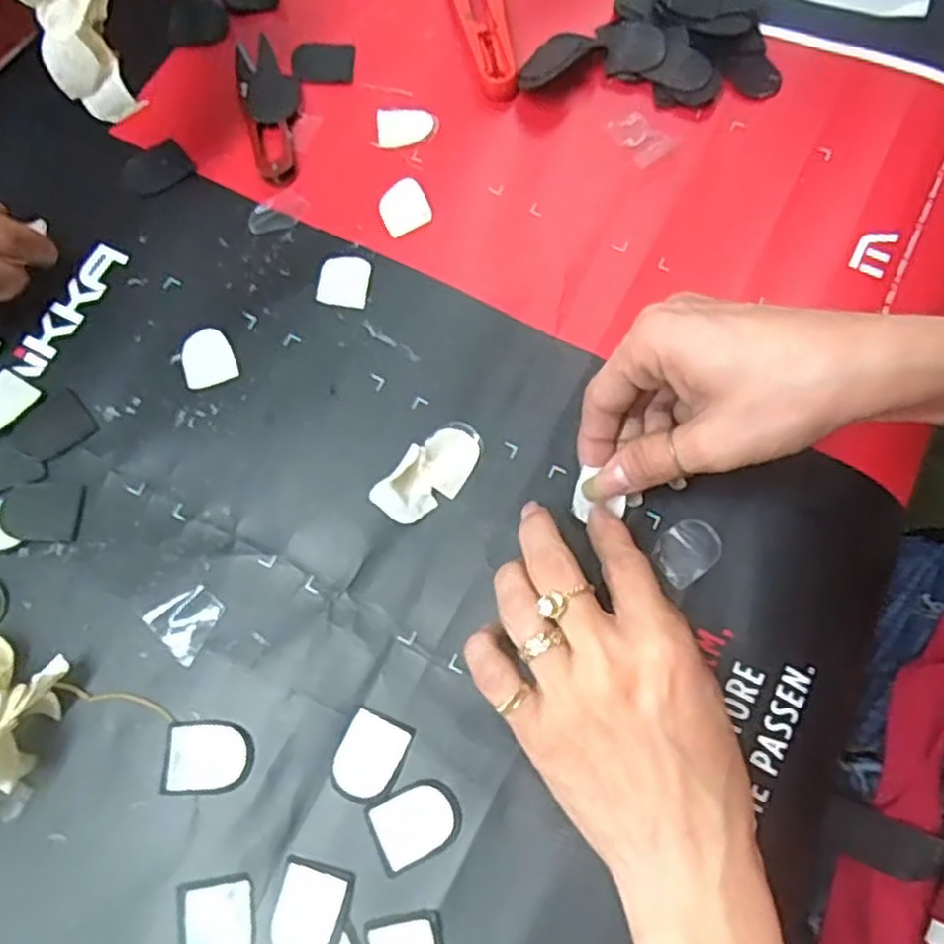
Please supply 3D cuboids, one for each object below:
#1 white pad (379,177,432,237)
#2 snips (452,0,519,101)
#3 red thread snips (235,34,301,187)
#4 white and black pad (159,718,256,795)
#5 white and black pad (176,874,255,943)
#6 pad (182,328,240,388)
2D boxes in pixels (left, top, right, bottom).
[{"bbox_3d":[-0.036,-0.137,0.395,0.024,0.006,0.031,-26,73,-7],"label":"white pad"},{"bbox_3d":[0.004,-0.256,0.434,0.026,0.011,0.115,-9,71,-2],"label":"snips"},{"bbox_3d":[-0.108,-0.197,0.418,0.032,0.005,0.097,-13,72,-3],"label":"red thread snips"},{"bbox_3d":[-0.106,0.114,0.310,0.035,0.004,0.028,1,71,2],"label":"white and black pad"},{"bbox_3d":[-0.097,0.172,0.294,0.027,0.004,0.032,-8,71,-1],"label":"white and black pad"},{"bbox_3d":[-0.126,-0.055,0.367,0.024,0.004,0.028,-19,72,-5],"label":"pad"}]

